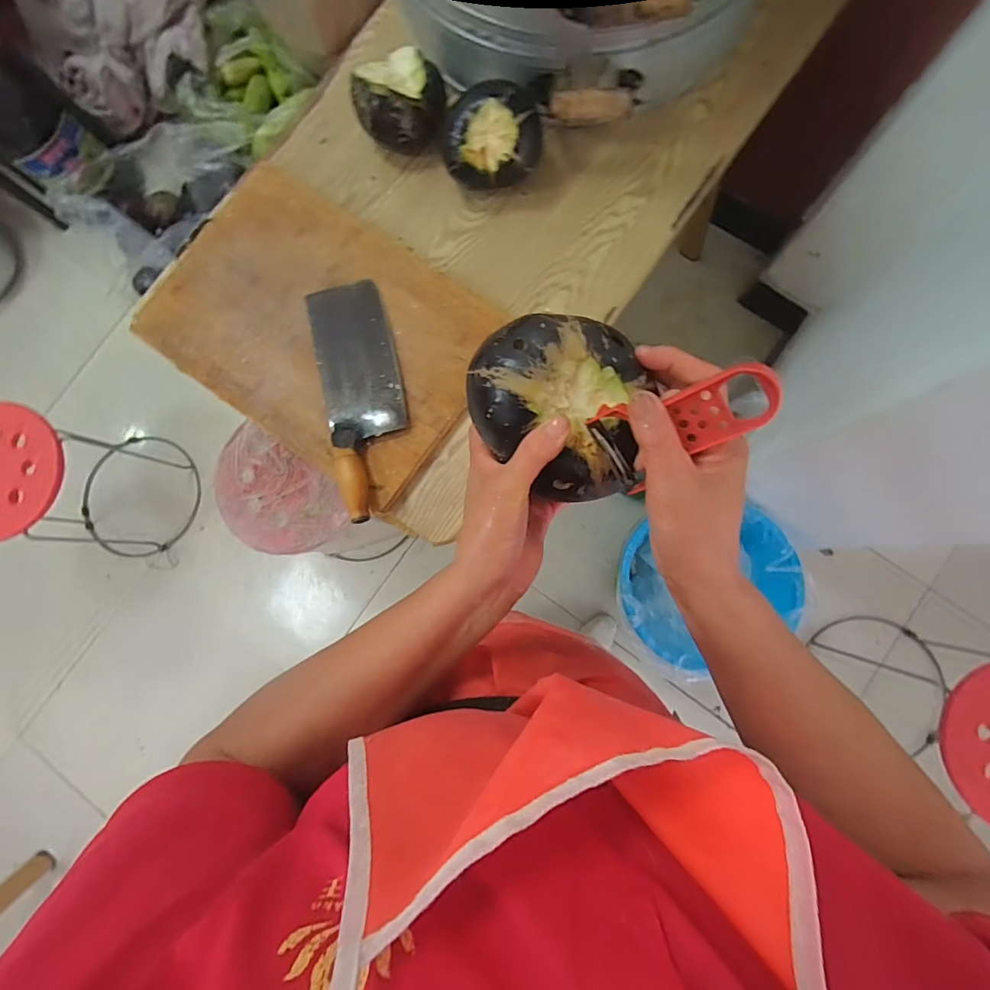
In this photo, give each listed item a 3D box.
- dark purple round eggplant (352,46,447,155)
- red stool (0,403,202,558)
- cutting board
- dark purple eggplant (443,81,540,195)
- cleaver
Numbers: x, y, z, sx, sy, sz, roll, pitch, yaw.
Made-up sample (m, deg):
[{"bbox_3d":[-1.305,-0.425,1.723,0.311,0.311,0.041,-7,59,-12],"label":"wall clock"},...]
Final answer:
[{"bbox_3d":[-0.133,-0.562,0.679,0.128,0.080,0.137,0,82,3],"label":"dark purple round eggplant"},{"bbox_3d":[-1.070,-0.023,1.232,0.309,0.436,0.297,8,83,4],"label":"red stool"},{"bbox_3d":[-0.241,-0.238,0.668,0.468,0.026,0.315,36,86,7],"label":"cutting board"},{"bbox_3d":[-0.007,-0.477,0.640,0.135,0.095,0.096,-14,82,1],"label":"dark purple eggplant"},{"bbox_3d":[-0.175,-0.134,0.628,0.103,0.032,0.321,-13,82,2],"label":"cleaver"}]

